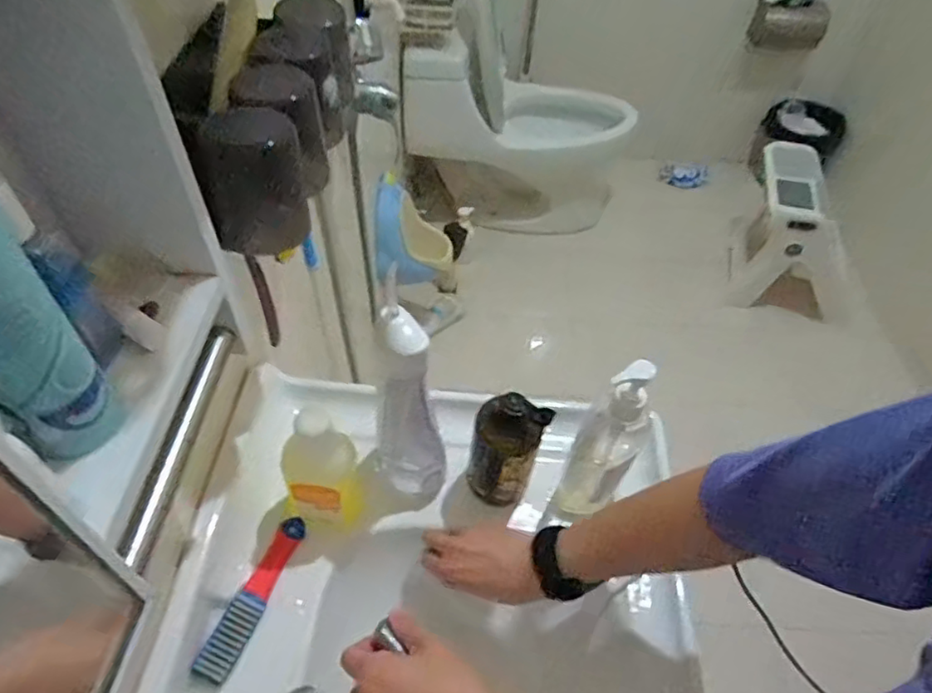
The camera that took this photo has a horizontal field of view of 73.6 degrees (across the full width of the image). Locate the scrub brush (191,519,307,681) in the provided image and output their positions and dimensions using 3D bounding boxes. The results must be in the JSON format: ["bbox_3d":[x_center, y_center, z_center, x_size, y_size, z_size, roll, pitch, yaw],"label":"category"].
[{"bbox_3d":[-0.191,0.222,0.564,0.029,0.026,0.149,15,51,10],"label":"scrub brush"}]

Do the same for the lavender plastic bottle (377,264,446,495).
[{"bbox_3d":[-0.051,0.059,0.583,0.059,0.237,0.059,-32,58,-26],"label":"lavender plastic bottle"}]

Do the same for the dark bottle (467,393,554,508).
[{"bbox_3d":[0.040,0.106,0.613,0.068,0.130,0.054,12,50,8],"label":"dark bottle"}]

